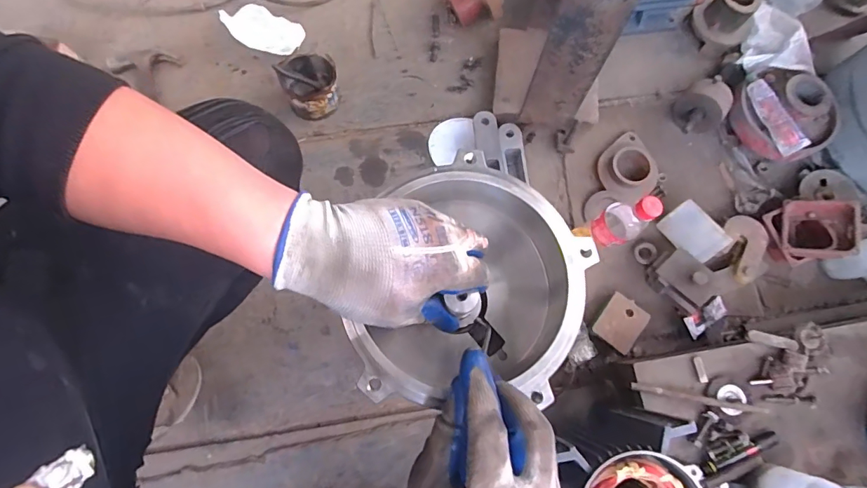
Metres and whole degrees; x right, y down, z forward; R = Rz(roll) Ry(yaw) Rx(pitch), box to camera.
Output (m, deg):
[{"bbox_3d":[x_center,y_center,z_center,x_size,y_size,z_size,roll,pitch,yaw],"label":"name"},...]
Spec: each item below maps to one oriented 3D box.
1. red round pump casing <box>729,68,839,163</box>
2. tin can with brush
[{"bbox_3d":[0.657,-0.242,0.859,0.130,0.108,0.171,-28,78,-8],"label":"red round pump casing"},{"bbox_3d":[-0.237,-0.309,0.871,0.102,0.083,0.102,0,76,-2],"label":"tin can with brush"}]

